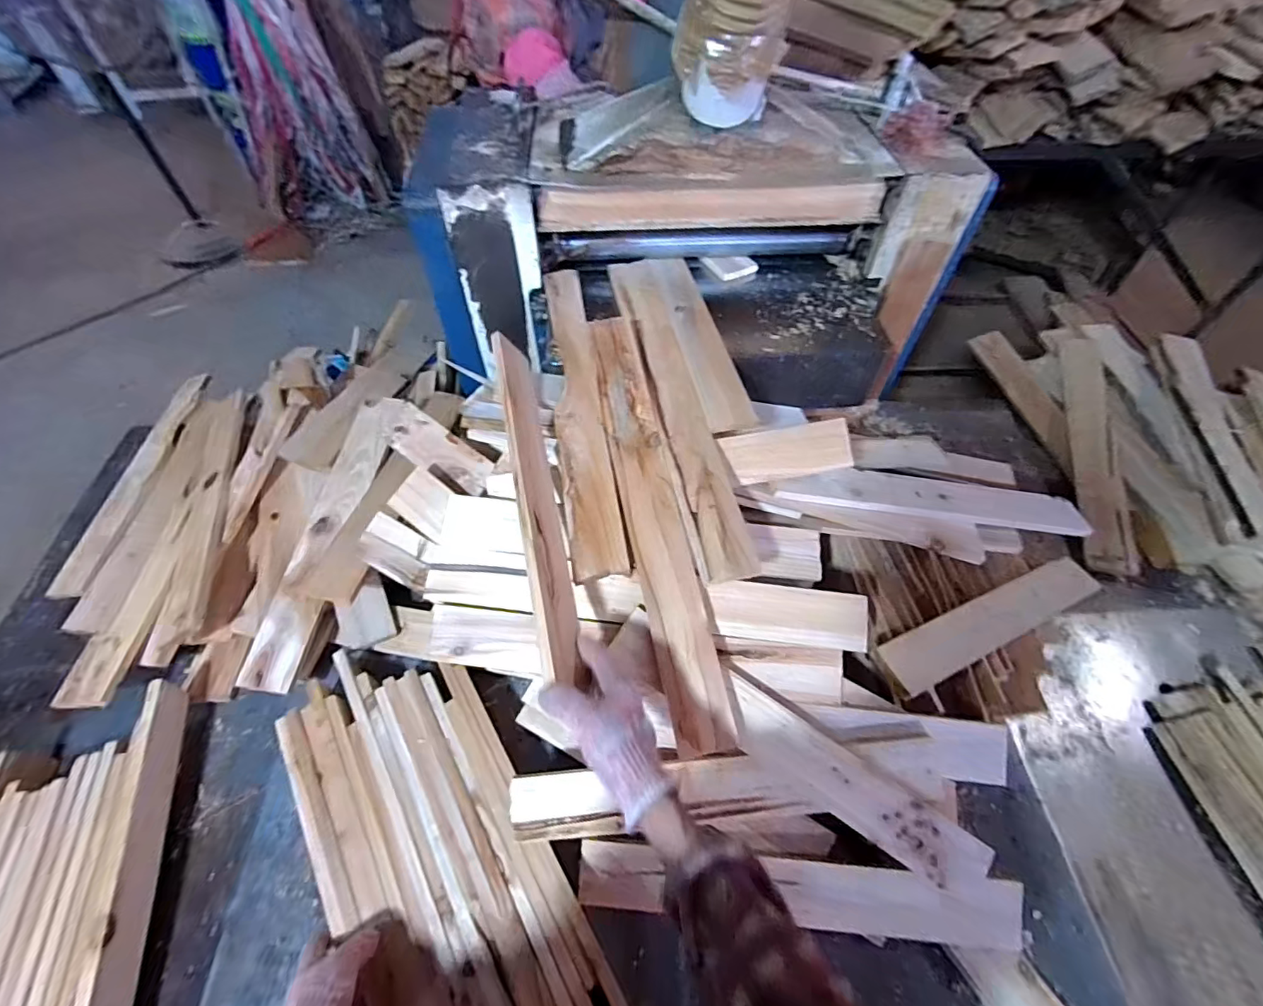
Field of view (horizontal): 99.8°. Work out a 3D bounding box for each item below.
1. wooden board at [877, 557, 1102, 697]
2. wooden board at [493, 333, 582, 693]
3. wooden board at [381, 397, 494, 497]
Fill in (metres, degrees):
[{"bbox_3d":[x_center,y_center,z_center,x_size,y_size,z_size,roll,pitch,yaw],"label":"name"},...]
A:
[{"bbox_3d":[0.528,0.170,0.773,0.433,0.022,0.069,-16,62,-21],"label":"wooden board"},{"bbox_3d":[-0.112,-0.016,0.631,0.013,0.078,0.440,-26,62,21],"label":"wooden board"},{"bbox_3d":[-0.292,-0.083,0.783,0.205,0.018,0.066,36,61,6],"label":"wooden board"}]

